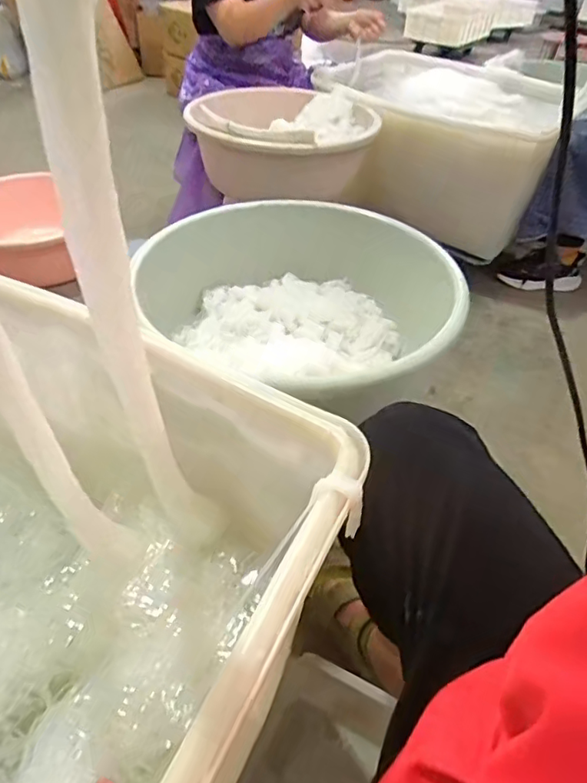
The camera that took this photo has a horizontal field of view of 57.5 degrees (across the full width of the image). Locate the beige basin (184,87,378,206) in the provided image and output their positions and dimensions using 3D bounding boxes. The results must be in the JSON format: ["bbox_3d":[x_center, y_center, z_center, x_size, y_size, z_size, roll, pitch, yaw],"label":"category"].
[{"bbox_3d":[-0.022,-0.573,1.297,0.434,0.227,0.414,2,43,-2],"label":"beige basin"}]

